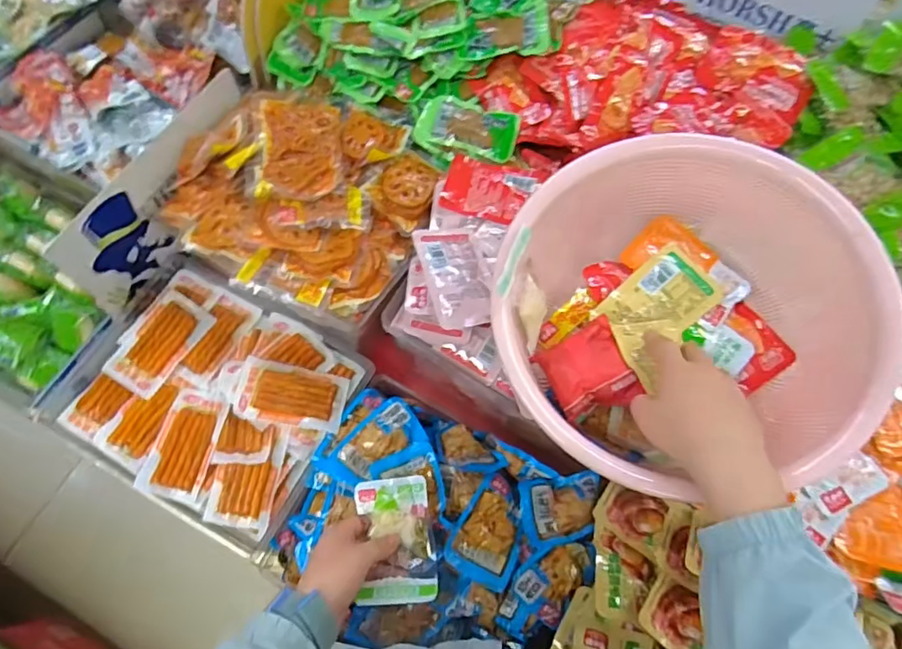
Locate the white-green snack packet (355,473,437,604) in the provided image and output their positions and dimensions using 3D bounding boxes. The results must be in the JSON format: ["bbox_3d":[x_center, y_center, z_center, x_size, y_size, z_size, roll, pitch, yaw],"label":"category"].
[{"bbox_3d":[-0.054,0.212,0.552,0.072,0.020,0.116,-6,68,-4],"label":"white-green snack packet"}]

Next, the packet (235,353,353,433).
[{"bbox_3d":[-0.181,0.081,0.637,0.119,0.009,0.068,14,63,-12],"label":"packet"}]

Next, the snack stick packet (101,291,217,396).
[{"bbox_3d":[-0.350,0.022,0.669,0.073,0.015,0.122,30,70,10],"label":"snack stick packet"}]

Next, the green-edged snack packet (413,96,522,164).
[{"bbox_3d":[0.021,-0.235,0.661,0.117,0.024,0.073,8,68,2],"label":"green-edged snack packet"}]

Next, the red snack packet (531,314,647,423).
[{"bbox_3d":[0.126,0.043,0.510,0.074,0.020,0.074,-30,75,8],"label":"red snack packet"}]

